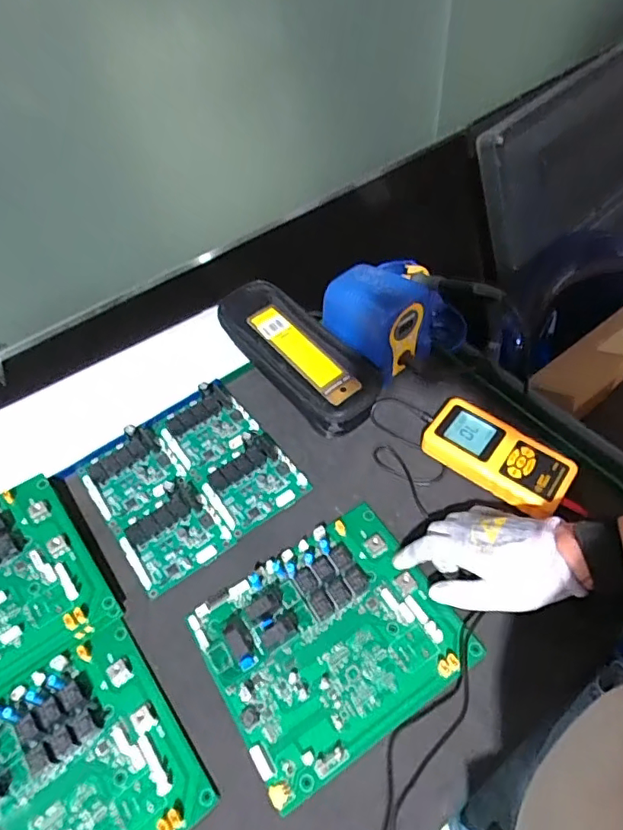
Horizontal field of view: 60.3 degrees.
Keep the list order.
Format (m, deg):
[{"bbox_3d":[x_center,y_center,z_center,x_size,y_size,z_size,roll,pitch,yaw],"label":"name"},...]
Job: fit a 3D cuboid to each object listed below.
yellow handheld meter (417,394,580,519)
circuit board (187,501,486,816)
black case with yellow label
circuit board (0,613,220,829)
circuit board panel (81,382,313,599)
[{"bbox_3d":[0.187,0.038,0.544,0.144,0.023,0.072,30,62,23],"label":"yellow handheld meter"},{"bbox_3d":[0.015,0.185,0.462,0.197,0.023,0.173,-29,57,-15],"label":"circuit board"},{"bbox_3d":[-0.019,-0.071,0.626,0.101,0.045,0.226,-37,60,-20],"label":"black case with yellow label"},{"bbox_3d":[-0.203,0.283,0.407,0.204,0.030,0.174,-34,59,-18],"label":"circuit board"},{"bbox_3d":[-0.129,0.062,0.568,0.186,0.021,0.182,-33,58,-17],"label":"circuit board panel"}]

